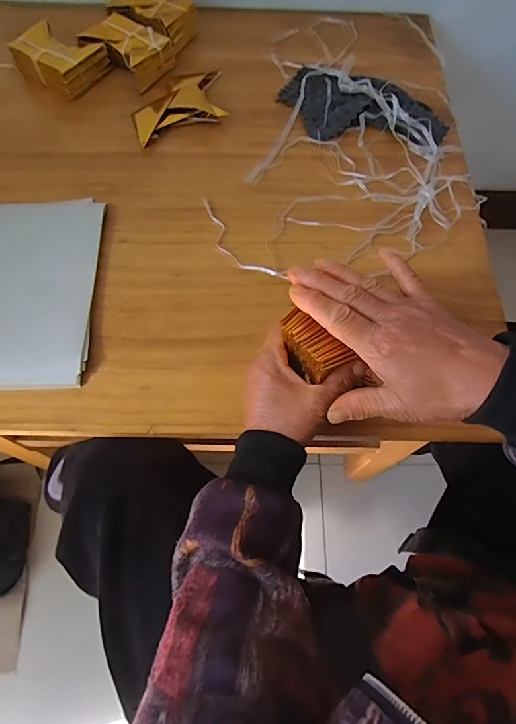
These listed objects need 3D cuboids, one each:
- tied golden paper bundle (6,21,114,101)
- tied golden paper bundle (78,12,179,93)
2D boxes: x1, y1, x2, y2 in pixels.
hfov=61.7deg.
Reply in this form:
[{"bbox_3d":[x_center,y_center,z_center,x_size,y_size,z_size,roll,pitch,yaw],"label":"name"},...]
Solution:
[{"bbox_3d":[-0.263,-0.398,0.572,0.106,0.043,0.079,24,69,8],"label":"tied golden paper bundle"},{"bbox_3d":[-0.174,-0.417,0.580,0.109,0.040,0.076,32,70,12],"label":"tied golden paper bundle"}]

